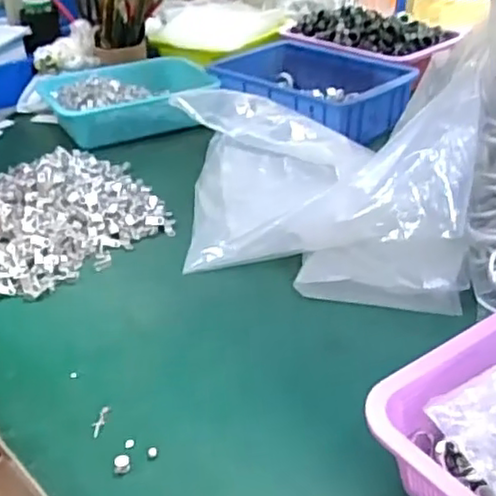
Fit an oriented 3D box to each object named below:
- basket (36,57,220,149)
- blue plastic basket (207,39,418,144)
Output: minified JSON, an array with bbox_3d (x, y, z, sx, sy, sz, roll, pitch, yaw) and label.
[{"bbox_3d":[-0.188,-0.238,1.076,0.268,0.080,0.167,-7,32,-9],"label":"basket"},{"bbox_3d":[0.092,-0.266,1.098,0.196,0.076,0.320,-28,40,-36],"label":"blue plastic basket"}]

